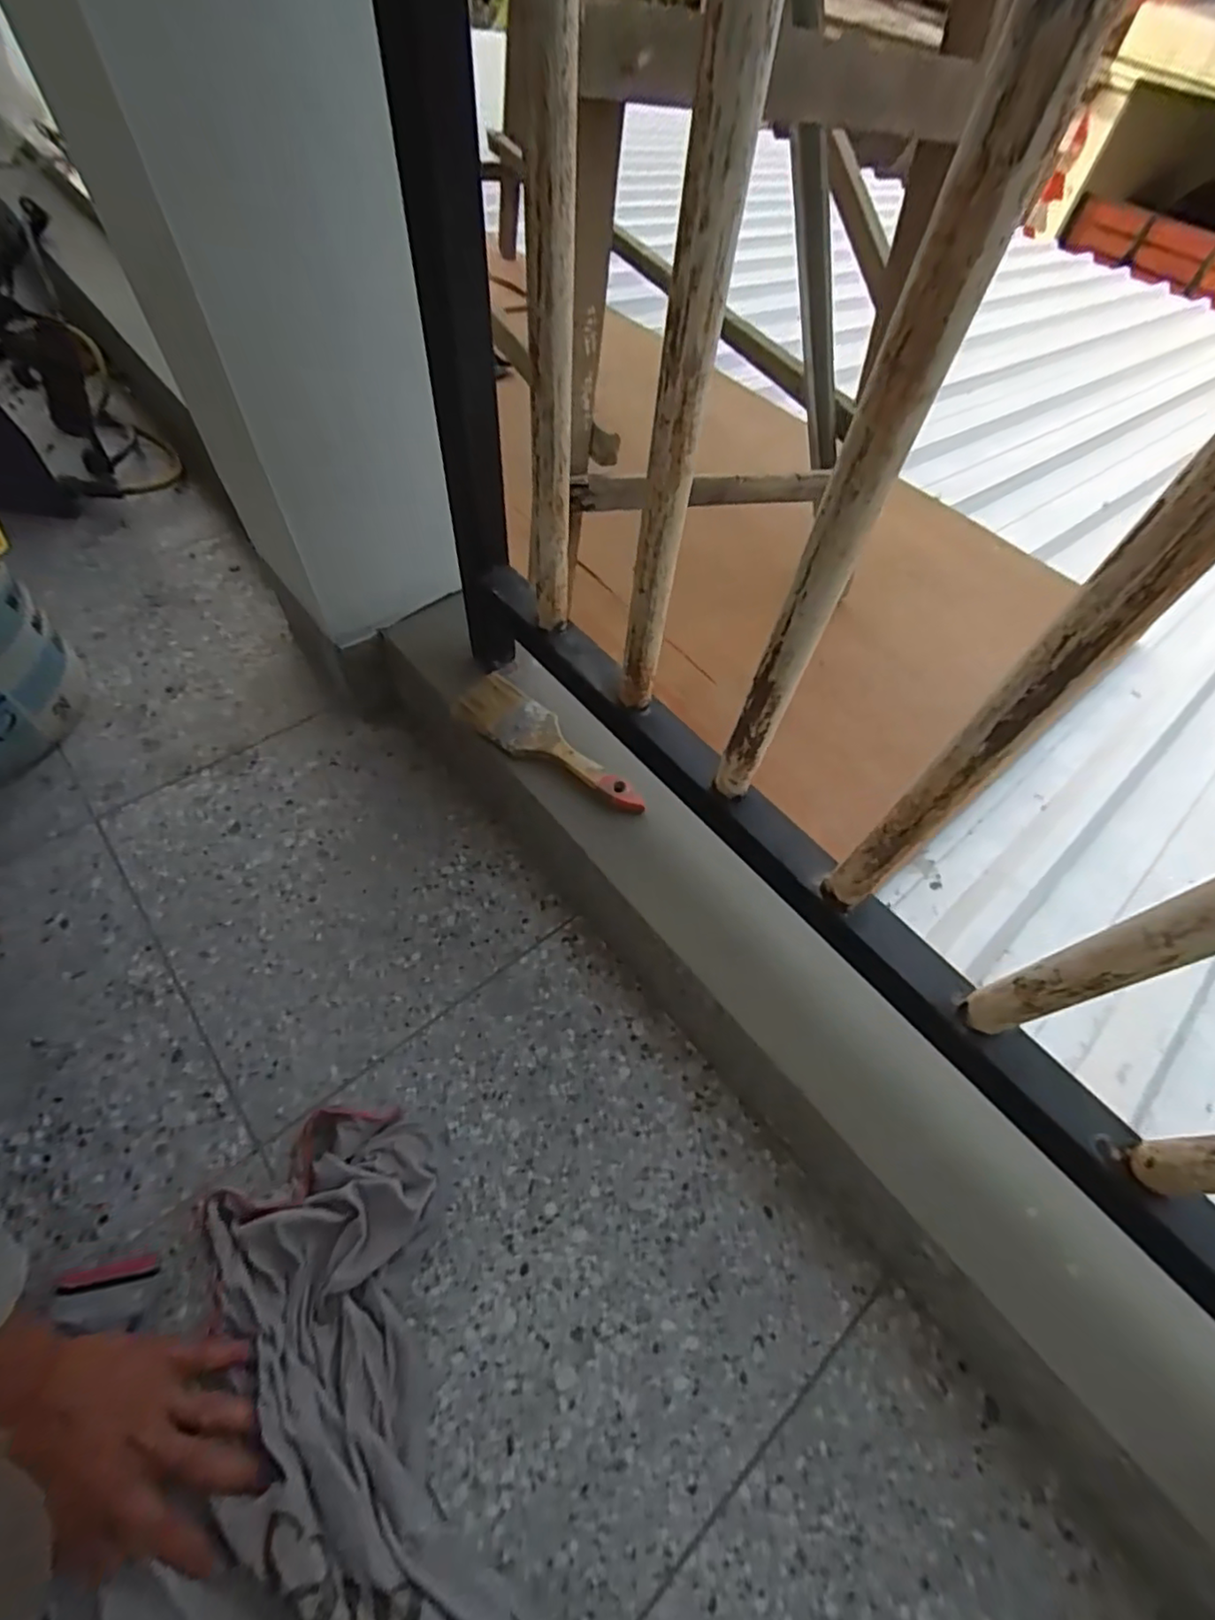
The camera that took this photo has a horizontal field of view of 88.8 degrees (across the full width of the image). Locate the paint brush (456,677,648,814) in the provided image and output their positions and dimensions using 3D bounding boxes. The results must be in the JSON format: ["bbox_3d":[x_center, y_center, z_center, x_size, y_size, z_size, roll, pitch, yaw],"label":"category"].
[{"bbox_3d":[-0.056,-0.059,0.600,0.208,0.025,0.064,37,62,17],"label":"paint brush"}]

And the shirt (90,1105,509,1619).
[{"bbox_3d":[-0.123,0.495,0.369,0.264,0.045,0.564,-31,65,-22],"label":"shirt"}]

